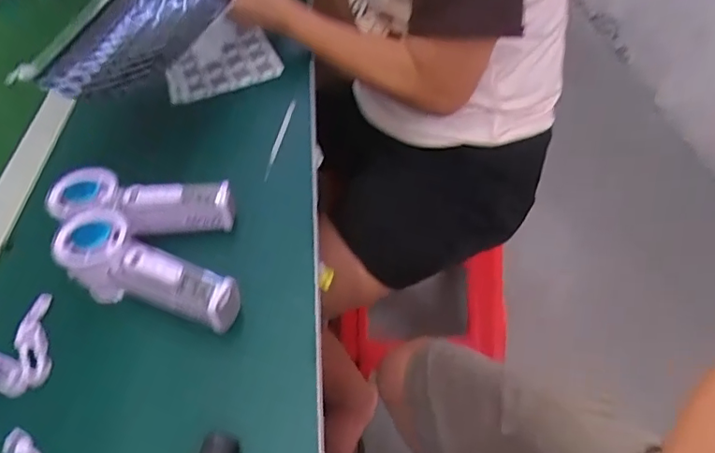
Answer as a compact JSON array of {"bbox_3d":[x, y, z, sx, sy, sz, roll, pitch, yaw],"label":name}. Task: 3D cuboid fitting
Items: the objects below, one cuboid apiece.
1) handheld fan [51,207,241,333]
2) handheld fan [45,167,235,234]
[{"bbox_3d":[-0.169,0.044,0.446,0.148,0.067,0.056,20,52,23],"label":"handheld fan"},{"bbox_3d":[-0.192,-0.021,0.500,0.157,0.045,0.050,7,45,-9],"label":"handheld fan"}]

